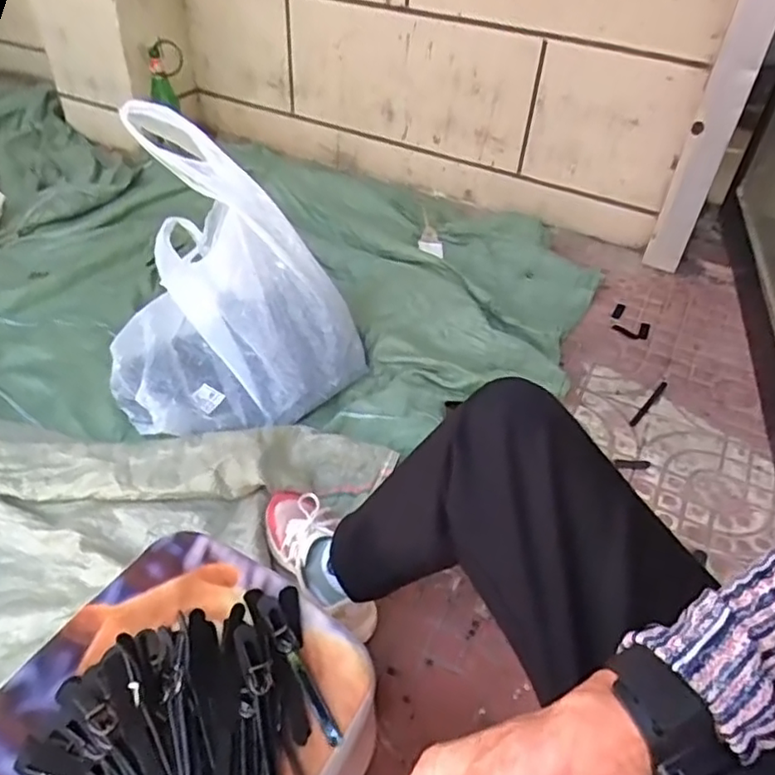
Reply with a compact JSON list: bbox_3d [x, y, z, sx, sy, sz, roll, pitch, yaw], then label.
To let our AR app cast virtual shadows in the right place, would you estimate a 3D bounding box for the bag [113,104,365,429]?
[{"bbox_3d":[-0.313,-0.226,1.080,0.406,0.363,0.544,-20,48,-19],"label":"bag"}]

